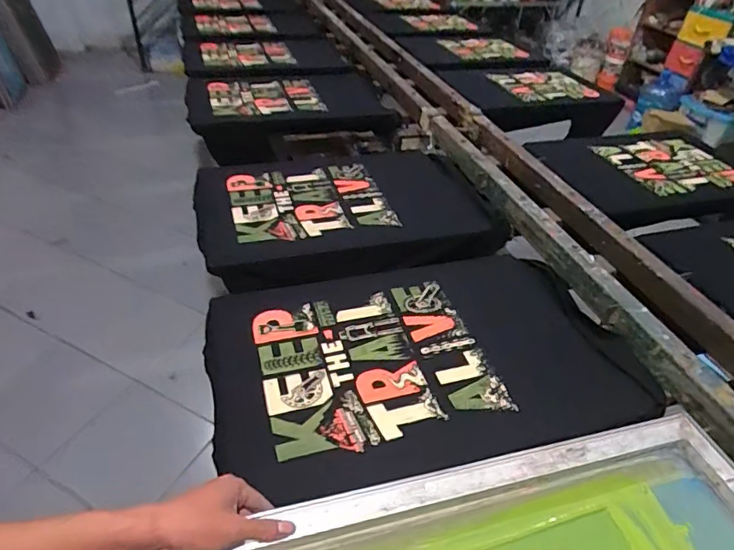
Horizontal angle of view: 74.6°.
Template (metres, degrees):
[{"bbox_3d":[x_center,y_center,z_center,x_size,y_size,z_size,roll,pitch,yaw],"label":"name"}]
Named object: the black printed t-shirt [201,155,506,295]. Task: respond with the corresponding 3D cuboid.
[{"bbox_3d":[-0.047,-0.160,1.148,0.673,0.085,0.471,-12,45,-20],"label":"black printed t-shirt"}]

